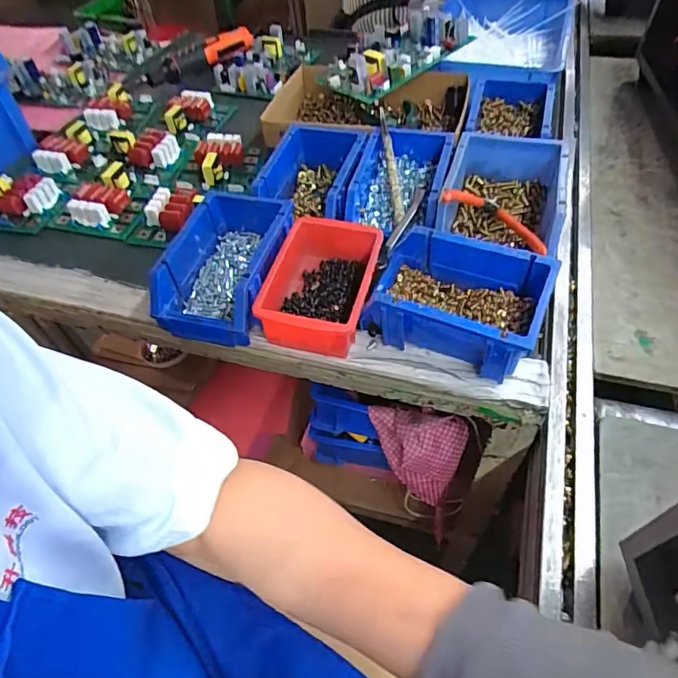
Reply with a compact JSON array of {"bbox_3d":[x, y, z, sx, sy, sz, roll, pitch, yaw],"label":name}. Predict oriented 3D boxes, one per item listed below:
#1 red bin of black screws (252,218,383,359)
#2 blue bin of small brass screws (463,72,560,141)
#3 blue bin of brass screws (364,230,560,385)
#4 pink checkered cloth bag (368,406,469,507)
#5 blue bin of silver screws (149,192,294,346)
[{"bbox_3d":[-0.019,-0.056,0.496,0.105,0.055,0.146,10,54,13],"label":"red bin of black screws"},{"bbox_3d":[0.226,-0.299,0.646,0.109,0.051,0.131,12,55,15],"label":"blue bin of small brass screws"},{"bbox_3d":[0.107,-0.036,0.453,0.152,0.068,0.097,19,57,19],"label":"blue bin of brass screws"},{"bbox_3d":[0.102,0.151,0.631,0.124,0.129,0.075,4,53,9],"label":"pink checkered cloth bag"},{"bbox_3d":[-0.118,-0.075,0.506,0.110,0.065,0.156,8,54,12],"label":"blue bin of silver screws"}]

